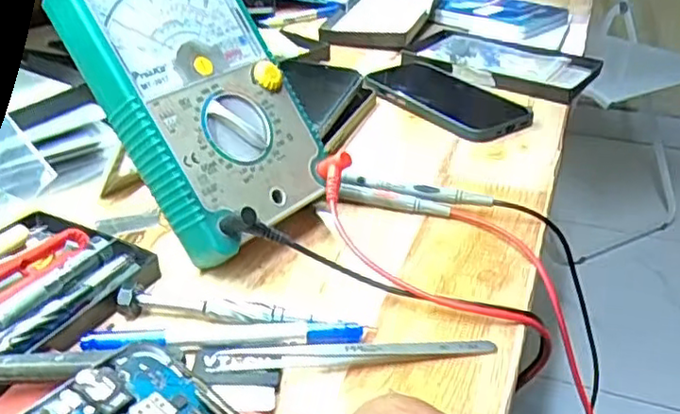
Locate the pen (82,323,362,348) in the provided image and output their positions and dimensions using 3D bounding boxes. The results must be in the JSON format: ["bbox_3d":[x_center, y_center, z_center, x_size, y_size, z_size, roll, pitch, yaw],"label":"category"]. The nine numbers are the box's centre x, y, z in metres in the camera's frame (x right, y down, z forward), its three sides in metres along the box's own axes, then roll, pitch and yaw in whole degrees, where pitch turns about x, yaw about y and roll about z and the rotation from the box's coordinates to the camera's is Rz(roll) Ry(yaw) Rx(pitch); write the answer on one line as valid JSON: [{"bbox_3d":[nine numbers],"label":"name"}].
[{"bbox_3d":[-0.055,0.062,0.317,0.130,0.006,0.012,-3,31,-5],"label":"pen"}]

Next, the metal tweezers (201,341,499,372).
[{"bbox_3d":[0.006,0.068,0.310,0.136,0.009,0.014,-3,31,-6],"label":"metal tweezers"}]

